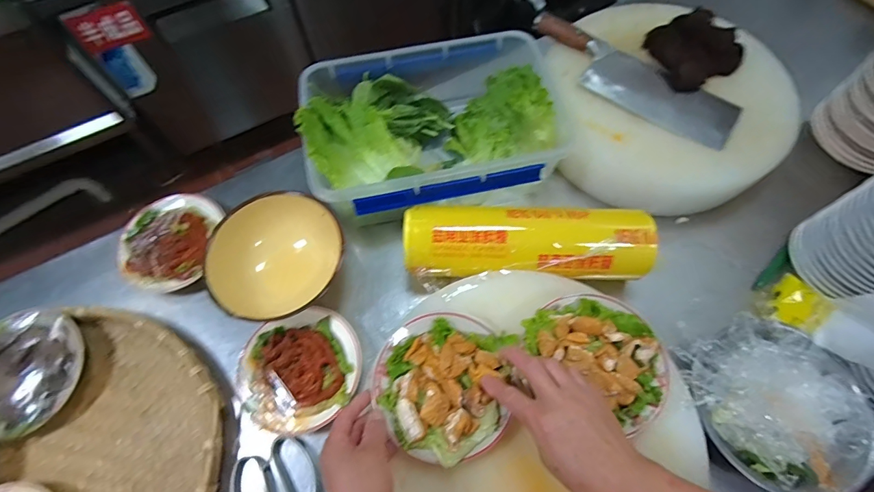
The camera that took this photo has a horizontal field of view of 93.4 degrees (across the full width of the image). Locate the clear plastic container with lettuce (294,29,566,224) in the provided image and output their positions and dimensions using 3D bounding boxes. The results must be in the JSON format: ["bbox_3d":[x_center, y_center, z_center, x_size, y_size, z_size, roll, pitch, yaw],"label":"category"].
[{"bbox_3d":[-0.004,-0.171,0.625,0.360,0.130,0.247,-13,65,-4],"label":"clear plastic container with lettuce"}]

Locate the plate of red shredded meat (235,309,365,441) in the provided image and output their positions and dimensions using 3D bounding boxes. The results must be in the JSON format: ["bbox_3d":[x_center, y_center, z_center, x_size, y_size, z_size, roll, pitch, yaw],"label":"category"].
[{"bbox_3d":[-0.173,0.160,0.531,0.150,0.030,0.143,-1,64,1],"label":"plate of red shredded meat"}]

